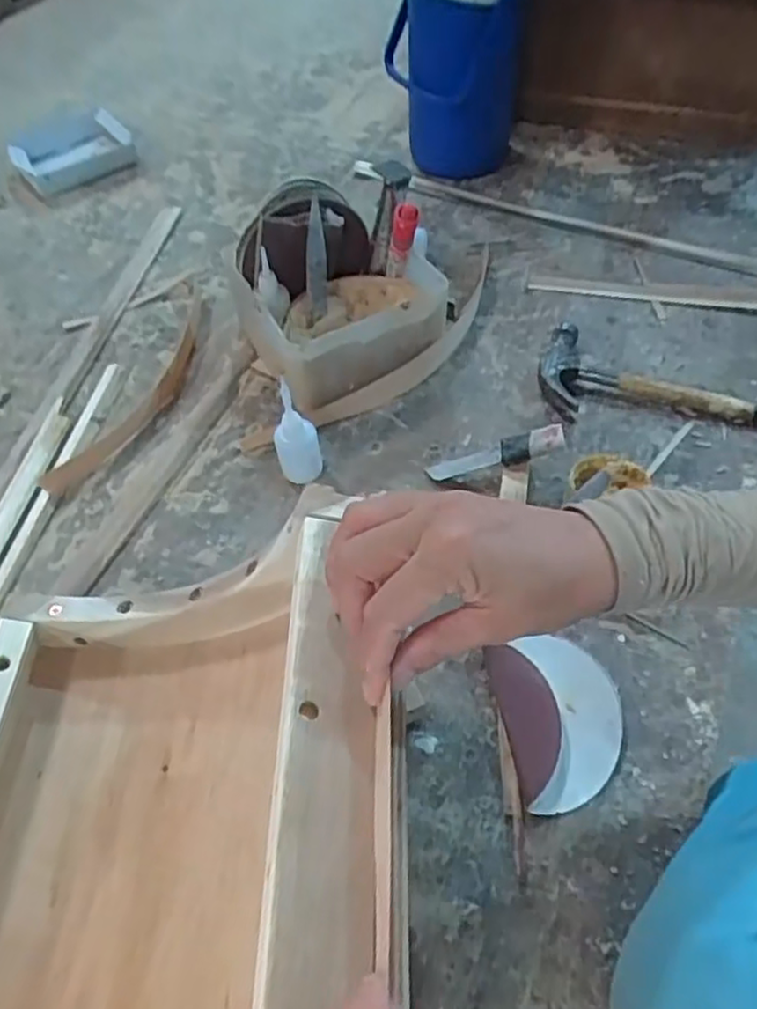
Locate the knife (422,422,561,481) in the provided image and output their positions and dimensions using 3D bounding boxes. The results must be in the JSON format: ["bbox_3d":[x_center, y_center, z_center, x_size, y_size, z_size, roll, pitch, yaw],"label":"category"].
[{"bbox_3d":[0.093,-0.039,0.559,0.109,0.012,0.023,-16,51,23],"label":"knife"}]

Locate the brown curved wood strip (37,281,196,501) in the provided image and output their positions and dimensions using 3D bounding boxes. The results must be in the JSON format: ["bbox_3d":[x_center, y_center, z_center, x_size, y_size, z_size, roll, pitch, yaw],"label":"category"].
[{"bbox_3d":[-0.211,-0.113,0.643,0.049,0.018,0.272,14,56,14],"label":"brown curved wood strip"}]

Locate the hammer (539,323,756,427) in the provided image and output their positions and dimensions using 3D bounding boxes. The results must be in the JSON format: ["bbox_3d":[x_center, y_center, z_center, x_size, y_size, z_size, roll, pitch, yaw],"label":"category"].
[{"bbox_3d":[0.257,-0.107,0.609,0.225,0.022,0.099,7,55,9],"label":"hammer"}]

